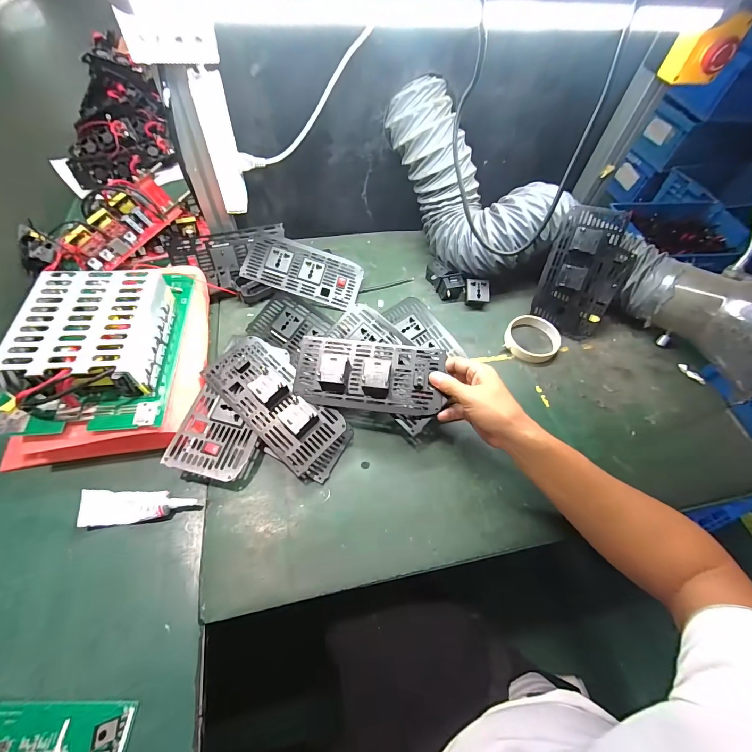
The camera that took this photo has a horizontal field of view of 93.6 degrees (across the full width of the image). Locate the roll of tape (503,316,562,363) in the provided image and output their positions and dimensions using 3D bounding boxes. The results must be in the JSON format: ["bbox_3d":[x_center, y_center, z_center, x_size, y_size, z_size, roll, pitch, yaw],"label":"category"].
[{"bbox_3d":[0.255,-0.061,0.573,0.086,0.017,0.082,2,59,-3],"label":"roll of tape"}]

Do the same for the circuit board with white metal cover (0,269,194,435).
[{"bbox_3d":[-0.348,-0.052,0.440,0.179,0.063,0.241,-2,57,-7],"label":"circuit board with white metal cover"}]

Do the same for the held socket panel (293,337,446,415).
[{"bbox_3d":[-0.008,-0.005,0.455,0.187,0.042,0.088,7,59,3],"label":"held socket panel"}]

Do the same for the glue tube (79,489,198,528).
[{"bbox_3d":[-0.271,0.148,0.405,0.114,0.025,0.038,-3,60,-7],"label":"glue tube"}]

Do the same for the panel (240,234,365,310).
[{"bbox_3d":[-0.121,-0.180,0.603,0.192,0.018,0.092,16,77,-8],"label":"panel"}]

